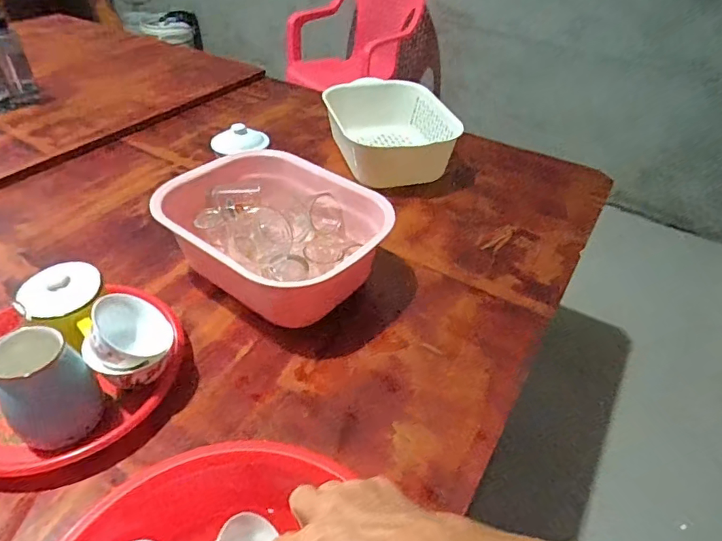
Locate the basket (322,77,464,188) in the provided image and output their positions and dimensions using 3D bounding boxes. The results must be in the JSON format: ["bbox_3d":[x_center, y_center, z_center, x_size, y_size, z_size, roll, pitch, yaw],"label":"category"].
[{"bbox_3d":[0.056,-0.258,0.944,0.209,0.097,0.269,-8,43,-12],"label":"basket"}]

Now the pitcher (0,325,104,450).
[{"bbox_3d":[-0.307,0.120,0.489,0.075,0.112,0.077,30,48,27],"label":"pitcher"}]

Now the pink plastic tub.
[{"bbox_3d":[-0.117,-0.045,0.682,0.282,0.120,0.214,27,47,24],"label":"pink plastic tub"}]

